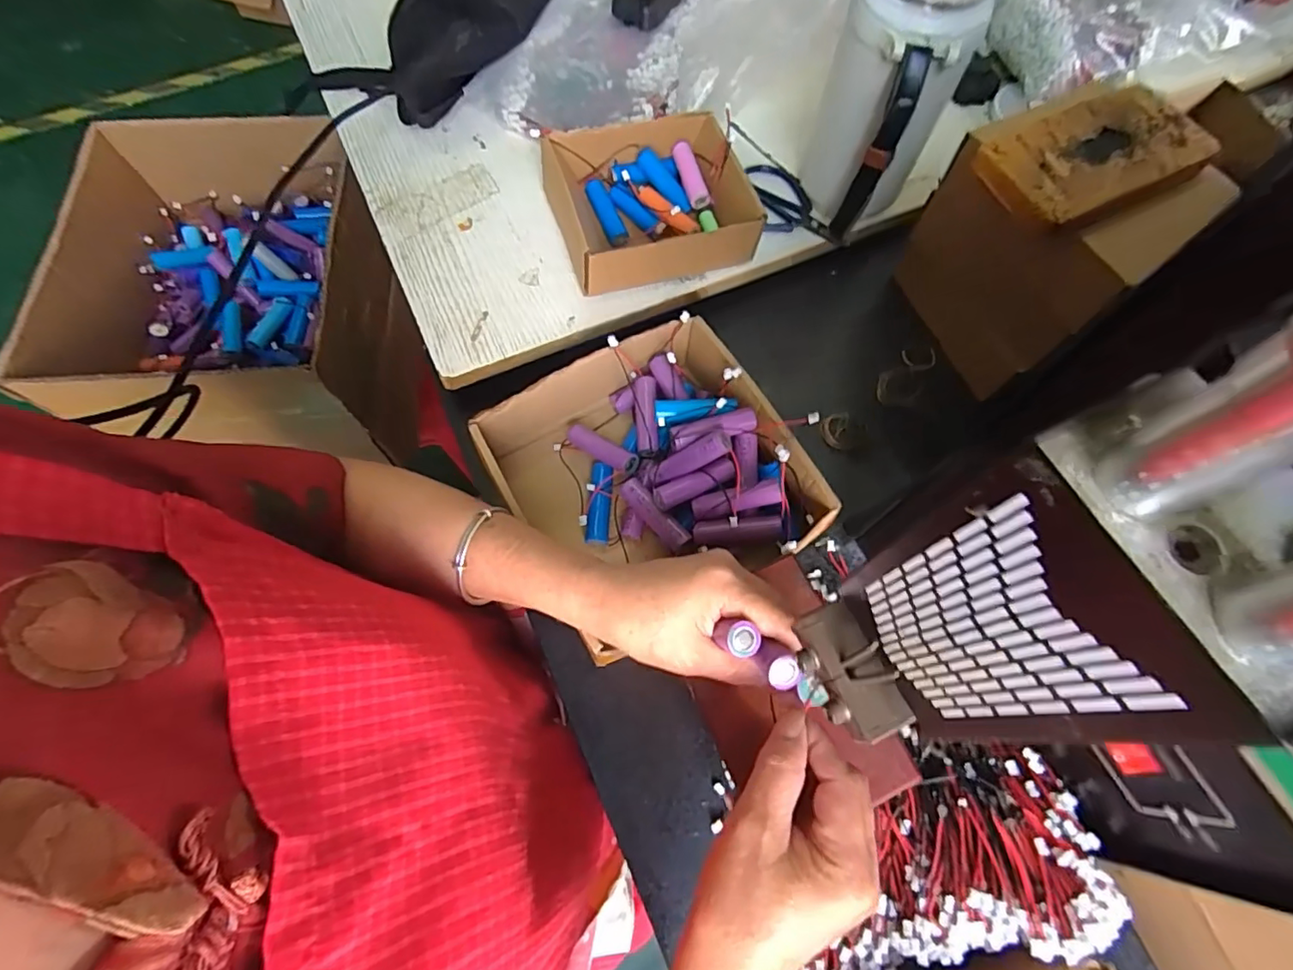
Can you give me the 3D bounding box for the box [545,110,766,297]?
[{"bbox_3d":[0.004,-0.251,0.509,0.162,0.050,0.147,-18,70,-9],"label":"box"}]

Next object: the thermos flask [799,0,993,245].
[{"bbox_3d":[0.185,-0.308,0.446,0.093,0.213,0.098,27,70,9],"label":"thermos flask"}]

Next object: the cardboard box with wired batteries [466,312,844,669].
[{"bbox_3d":[-0.002,-0.004,0.443,0.204,0.075,0.198,-25,71,-11],"label":"cardboard box with wired batteries"}]

